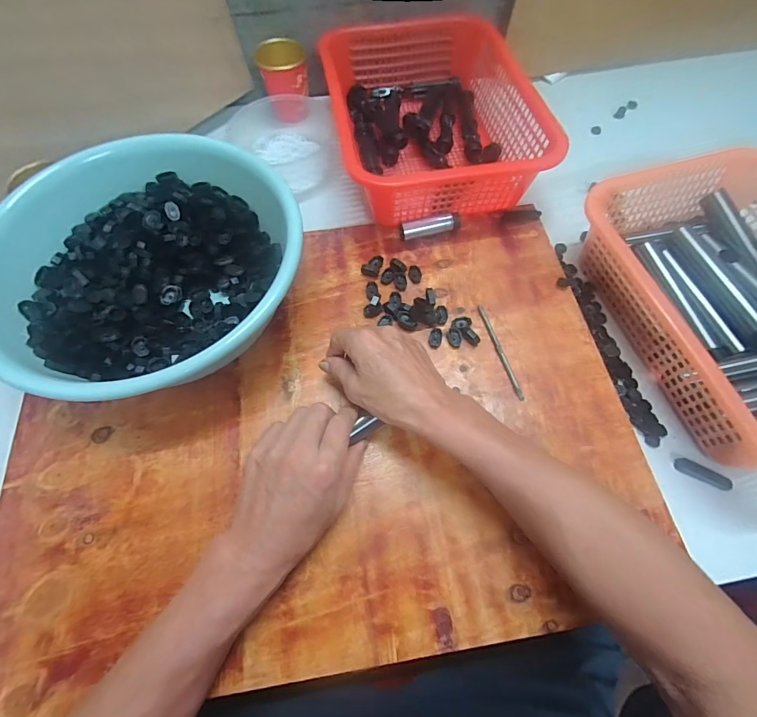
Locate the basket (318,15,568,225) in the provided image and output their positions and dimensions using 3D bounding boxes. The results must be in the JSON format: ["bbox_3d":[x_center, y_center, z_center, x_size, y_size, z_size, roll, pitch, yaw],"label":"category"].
[{"bbox_3d":[0.062,-0.341,0.512,0.245,0.087,0.330,-9,67,-5],"label":"basket"}]

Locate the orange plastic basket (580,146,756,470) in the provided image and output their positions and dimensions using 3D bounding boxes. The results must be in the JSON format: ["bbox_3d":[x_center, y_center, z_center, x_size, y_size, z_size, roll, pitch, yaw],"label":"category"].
[{"bbox_3d":[0.384,-0.057,0.393,0.252,0.088,0.329,-14,68,-7],"label":"orange plastic basket"}]

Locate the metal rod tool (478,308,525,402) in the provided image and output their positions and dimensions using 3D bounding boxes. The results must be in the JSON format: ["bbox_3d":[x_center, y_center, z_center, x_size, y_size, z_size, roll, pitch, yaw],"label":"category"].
[{"bbox_3d":[0.132,-0.009,0.408,0.006,0.006,0.116,-14,68,-7],"label":"metal rod tool"}]

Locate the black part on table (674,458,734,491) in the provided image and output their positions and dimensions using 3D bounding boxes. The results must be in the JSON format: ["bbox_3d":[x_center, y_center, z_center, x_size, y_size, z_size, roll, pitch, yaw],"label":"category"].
[{"bbox_3d":[0.316,0.112,0.362,0.050,0.007,0.014,23,68,9],"label":"black part on table"}]

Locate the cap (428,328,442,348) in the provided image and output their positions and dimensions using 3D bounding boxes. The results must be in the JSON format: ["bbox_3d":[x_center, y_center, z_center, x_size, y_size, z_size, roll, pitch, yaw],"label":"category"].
[{"bbox_3d":[0.063,-0.023,0.417,0.014,0.006,0.020,10,67,3],"label":"cap"}]

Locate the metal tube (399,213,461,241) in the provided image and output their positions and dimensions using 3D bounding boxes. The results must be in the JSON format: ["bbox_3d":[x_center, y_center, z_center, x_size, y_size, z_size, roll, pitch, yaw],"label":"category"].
[{"bbox_3d":[0.064,-0.165,0.471,0.077,0.021,0.023,-12,68,-6],"label":"metal tube"}]

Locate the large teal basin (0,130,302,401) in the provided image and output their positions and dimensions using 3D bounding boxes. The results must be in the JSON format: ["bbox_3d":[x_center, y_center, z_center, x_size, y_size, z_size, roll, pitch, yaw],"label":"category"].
[{"bbox_3d":[-0.226,-0.087,0.393,0.295,0.096,0.266,-35,72,-14],"label":"large teal basin"}]

